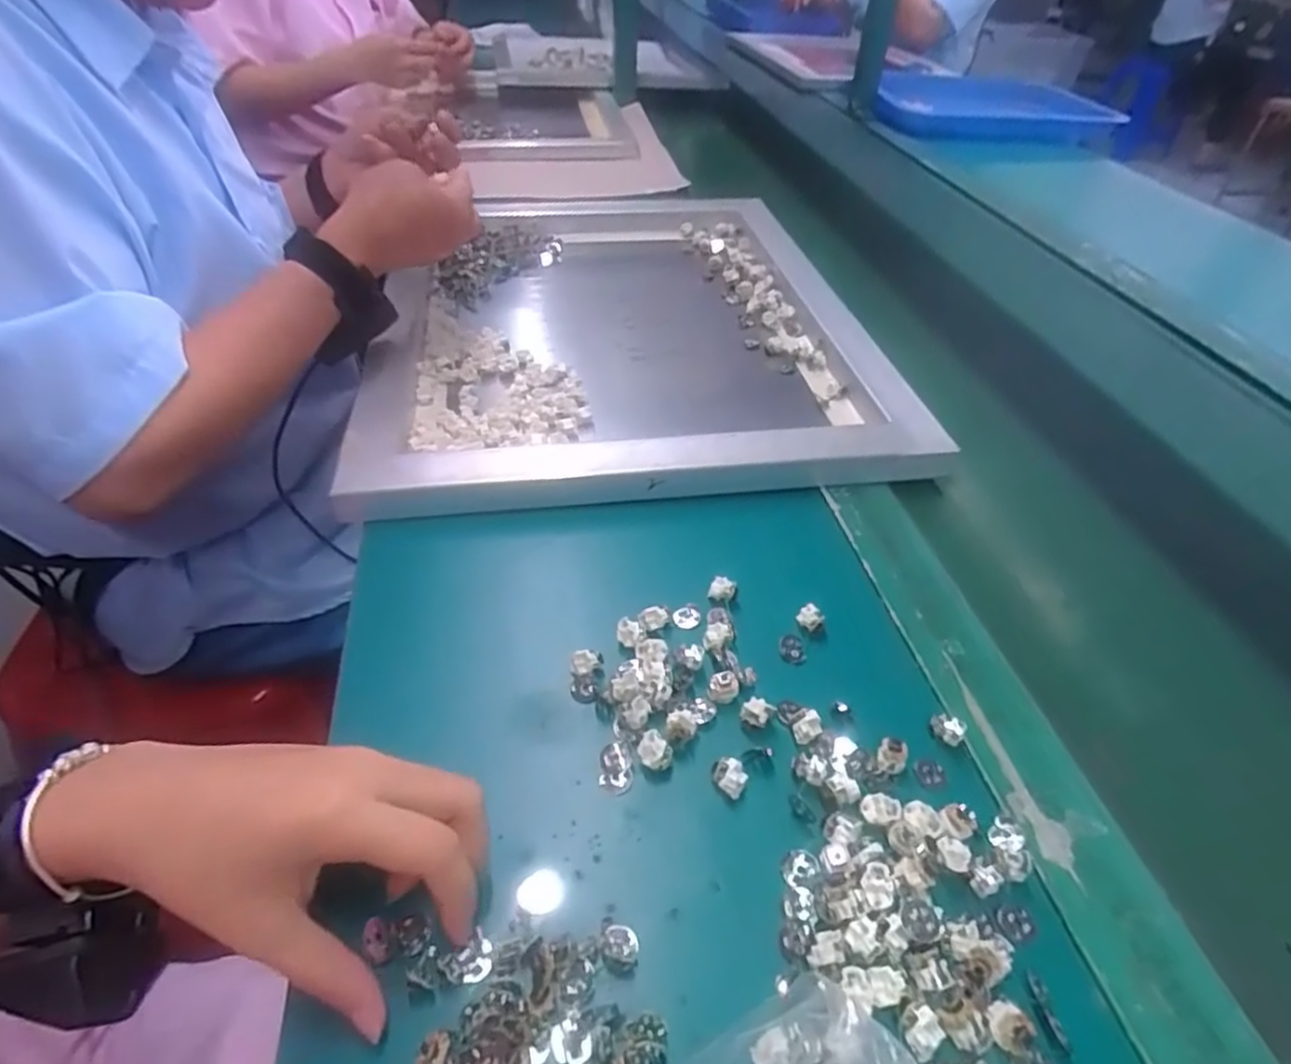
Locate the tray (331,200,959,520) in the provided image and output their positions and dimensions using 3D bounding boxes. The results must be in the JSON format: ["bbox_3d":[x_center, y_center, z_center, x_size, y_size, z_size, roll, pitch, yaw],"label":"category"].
[{"bbox_3d":[-0.023,-0.198,0.644,0.407,0.030,0.504,-4,44,-7],"label":"tray"}]

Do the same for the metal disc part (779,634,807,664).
[{"bbox_3d":[0.081,0.064,0.390,0.014,0.005,0.017,-3,44,-5],"label":"metal disc part"}]

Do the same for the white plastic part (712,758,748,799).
[{"bbox_3d":[0.039,0.114,0.329,0.016,0.013,0.012,29,50,25],"label":"white plastic part"}]

